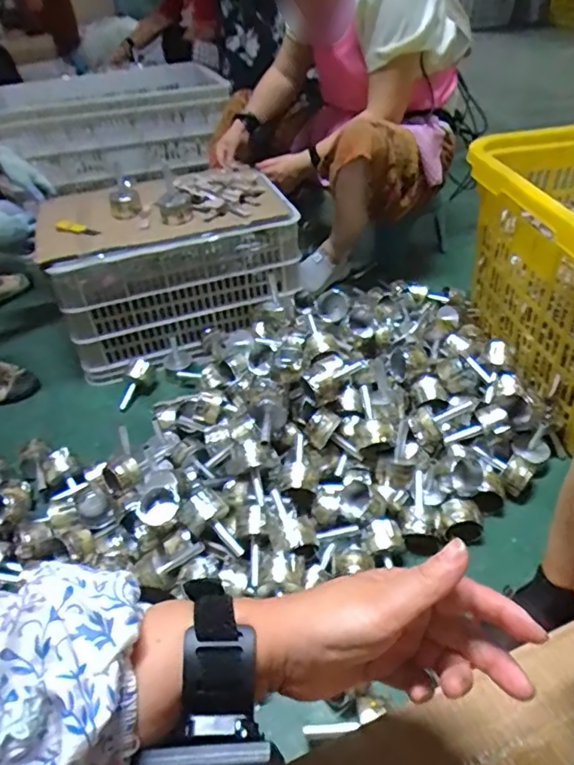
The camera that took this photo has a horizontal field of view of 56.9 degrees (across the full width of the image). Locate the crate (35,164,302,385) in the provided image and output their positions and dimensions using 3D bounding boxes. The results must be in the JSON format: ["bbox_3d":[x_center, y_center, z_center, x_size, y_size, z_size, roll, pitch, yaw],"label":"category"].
[{"bbox_3d":[-0.259,-0.278,1.207,0.514,0.301,0.289,-15,42,-12],"label":"crate"}]

